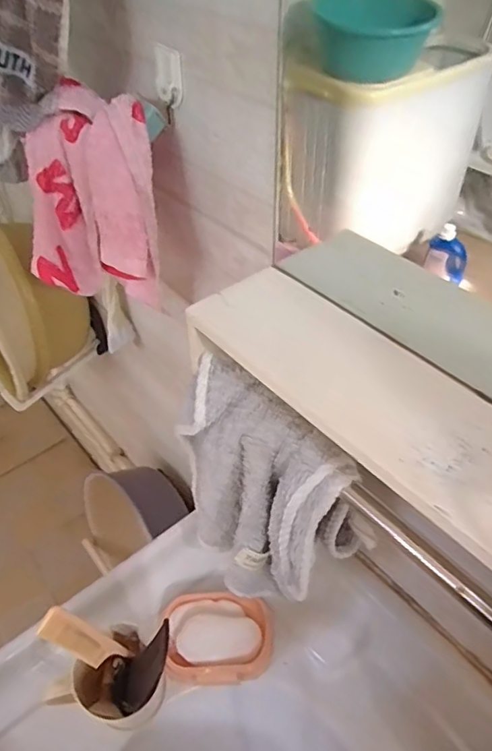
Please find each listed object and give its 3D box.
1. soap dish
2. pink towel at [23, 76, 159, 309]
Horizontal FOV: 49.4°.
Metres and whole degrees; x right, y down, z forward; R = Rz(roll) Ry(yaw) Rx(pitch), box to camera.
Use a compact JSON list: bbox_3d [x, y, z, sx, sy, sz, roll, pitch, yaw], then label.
[{"bbox_3d":[-0.028,0.290,0.596,0.116,0.025,0.092,-5,45,-4],"label":"soap dish"},{"bbox_3d":[-0.152,-0.161,0.532,0.138,0.195,0.090,7,46,9],"label":"pink towel"}]

